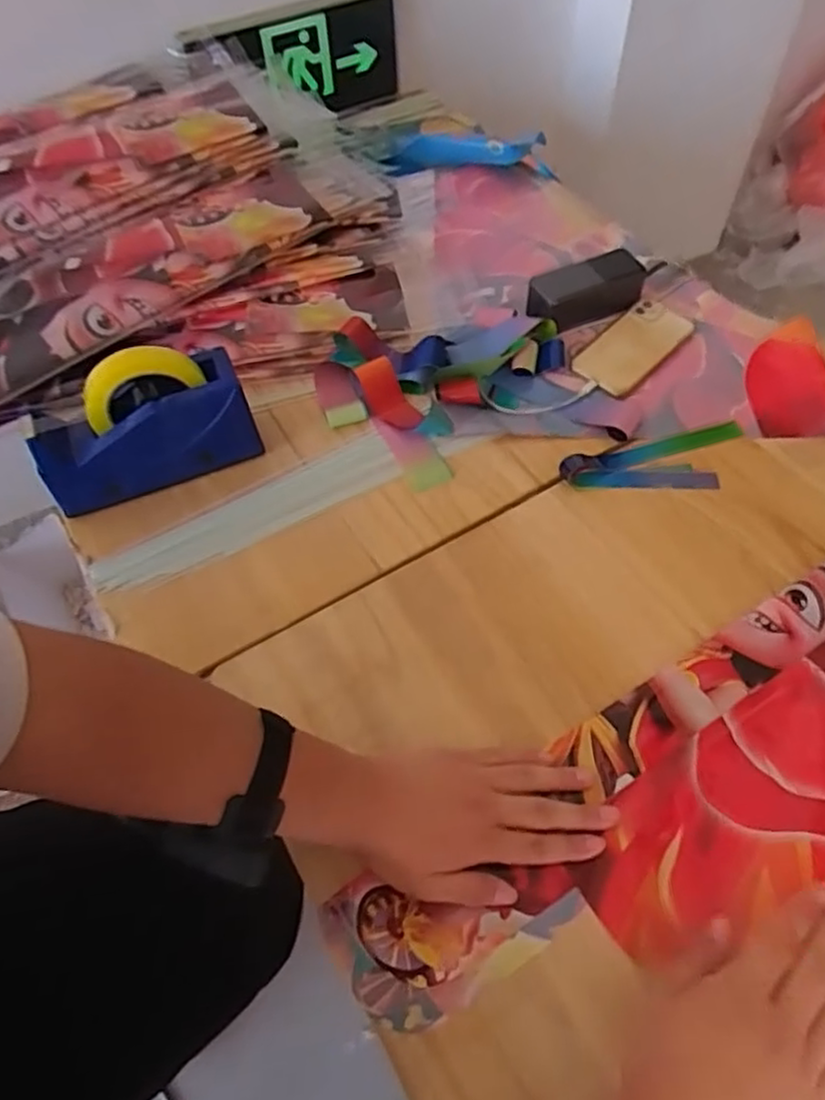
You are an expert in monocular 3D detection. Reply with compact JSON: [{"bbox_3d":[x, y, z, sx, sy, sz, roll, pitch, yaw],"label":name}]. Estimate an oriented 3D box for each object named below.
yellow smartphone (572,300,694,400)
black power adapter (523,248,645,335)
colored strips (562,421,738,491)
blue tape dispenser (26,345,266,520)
[{"bbox_3d":[0.253,-0.231,0.778,0.074,0.006,0.153,40,71,18],"label":"yellow smartphone"},{"bbox_3d":[0.203,-0.302,0.807,0.146,0.049,0.059,-22,57,-11],"label":"black power adapter"},{"bbox_3d":[0.252,-0.089,0.689,0.197,0.021,0.072,-14,55,-5],"label":"colored strips"},{"bbox_3d":[-0.254,-0.117,0.640,0.196,0.128,0.050,-23,57,-11],"label":"blue tape dispenser"}]

